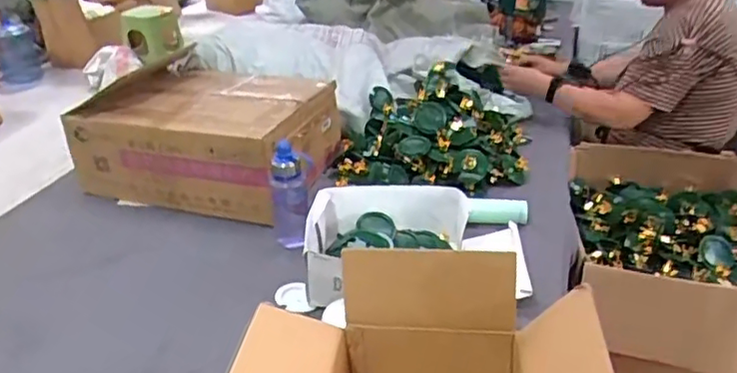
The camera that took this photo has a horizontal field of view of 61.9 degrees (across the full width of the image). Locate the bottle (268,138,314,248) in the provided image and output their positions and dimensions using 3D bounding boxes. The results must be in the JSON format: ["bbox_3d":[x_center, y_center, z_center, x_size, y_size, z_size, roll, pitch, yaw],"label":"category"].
[{"bbox_3d":[-0.152,0.011,1.225,0.081,0.217,0.071,-6,29,-8],"label":"bottle"}]

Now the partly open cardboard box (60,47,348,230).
[{"bbox_3d":[-0.374,-0.132,1.524,0.533,0.218,0.428,10,31,21],"label":"partly open cardboard box"}]

